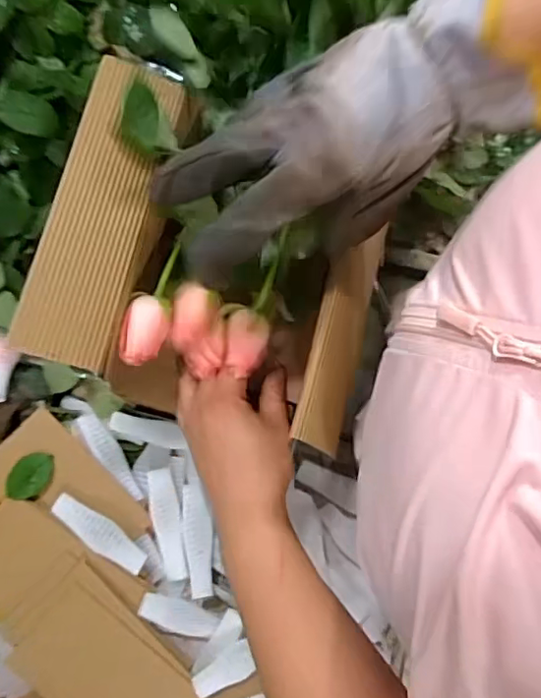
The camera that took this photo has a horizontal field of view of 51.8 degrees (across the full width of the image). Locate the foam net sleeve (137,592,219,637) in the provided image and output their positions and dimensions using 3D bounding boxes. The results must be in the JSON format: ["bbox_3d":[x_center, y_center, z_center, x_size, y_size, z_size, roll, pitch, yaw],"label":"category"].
[{"bbox_3d":[-0.078,0.226,0.471,0.065,0.010,0.026,22,73,-9],"label":"foam net sleeve"}]

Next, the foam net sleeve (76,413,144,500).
[{"bbox_3d":[-0.145,0.097,0.504,0.021,0.012,0.091,-38,75,-11],"label":"foam net sleeve"}]

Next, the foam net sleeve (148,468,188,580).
[{"bbox_3d":[-0.092,0.154,0.487,0.026,0.010,0.093,-13,72,-4],"label":"foam net sleeve"}]

